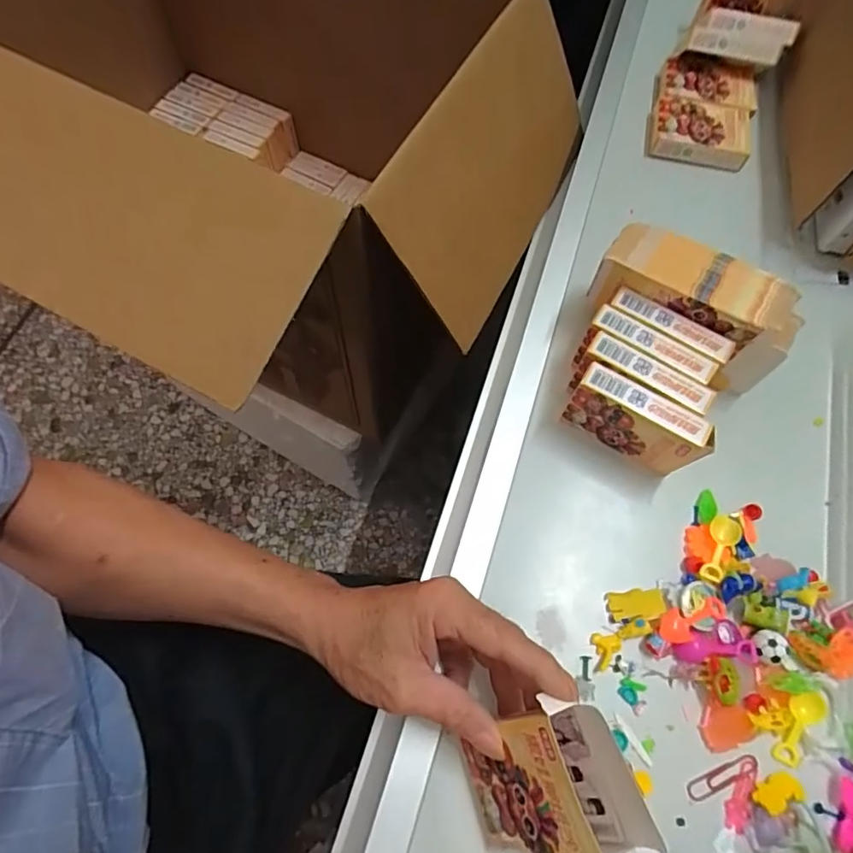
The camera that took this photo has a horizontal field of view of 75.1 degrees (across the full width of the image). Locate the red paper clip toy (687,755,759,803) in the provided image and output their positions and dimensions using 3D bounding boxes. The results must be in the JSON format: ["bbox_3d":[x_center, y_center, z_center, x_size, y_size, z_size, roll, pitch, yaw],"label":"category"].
[{"bbox_3d":[0.184,0.218,0.344,0.047,0.004,0.012,-19,68,-10],"label":"red paper clip toy"}]

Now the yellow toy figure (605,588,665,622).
[{"bbox_3d":[0.142,0.122,0.378,0.036,0.004,0.021,-9,45,11],"label":"yellow toy figure"}]

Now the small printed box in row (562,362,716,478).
[{"bbox_3d":[0.149,-0.002,0.398,0.092,0.060,0.022,32,69,12],"label":"small printed box in row"}]

